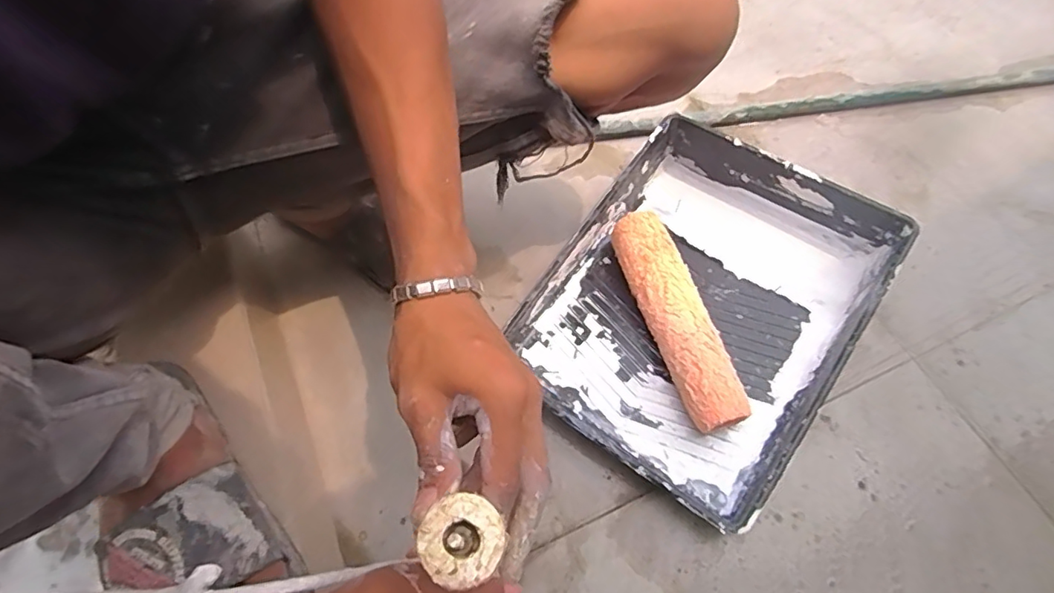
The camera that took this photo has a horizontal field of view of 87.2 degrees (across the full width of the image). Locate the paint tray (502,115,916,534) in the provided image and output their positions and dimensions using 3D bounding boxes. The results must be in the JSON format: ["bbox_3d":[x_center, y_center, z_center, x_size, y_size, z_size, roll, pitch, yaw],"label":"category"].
[{"bbox_3d":[0.176,0.007,0.569,0.278,0.073,0.355,32,69,20],"label":"paint tray"}]

